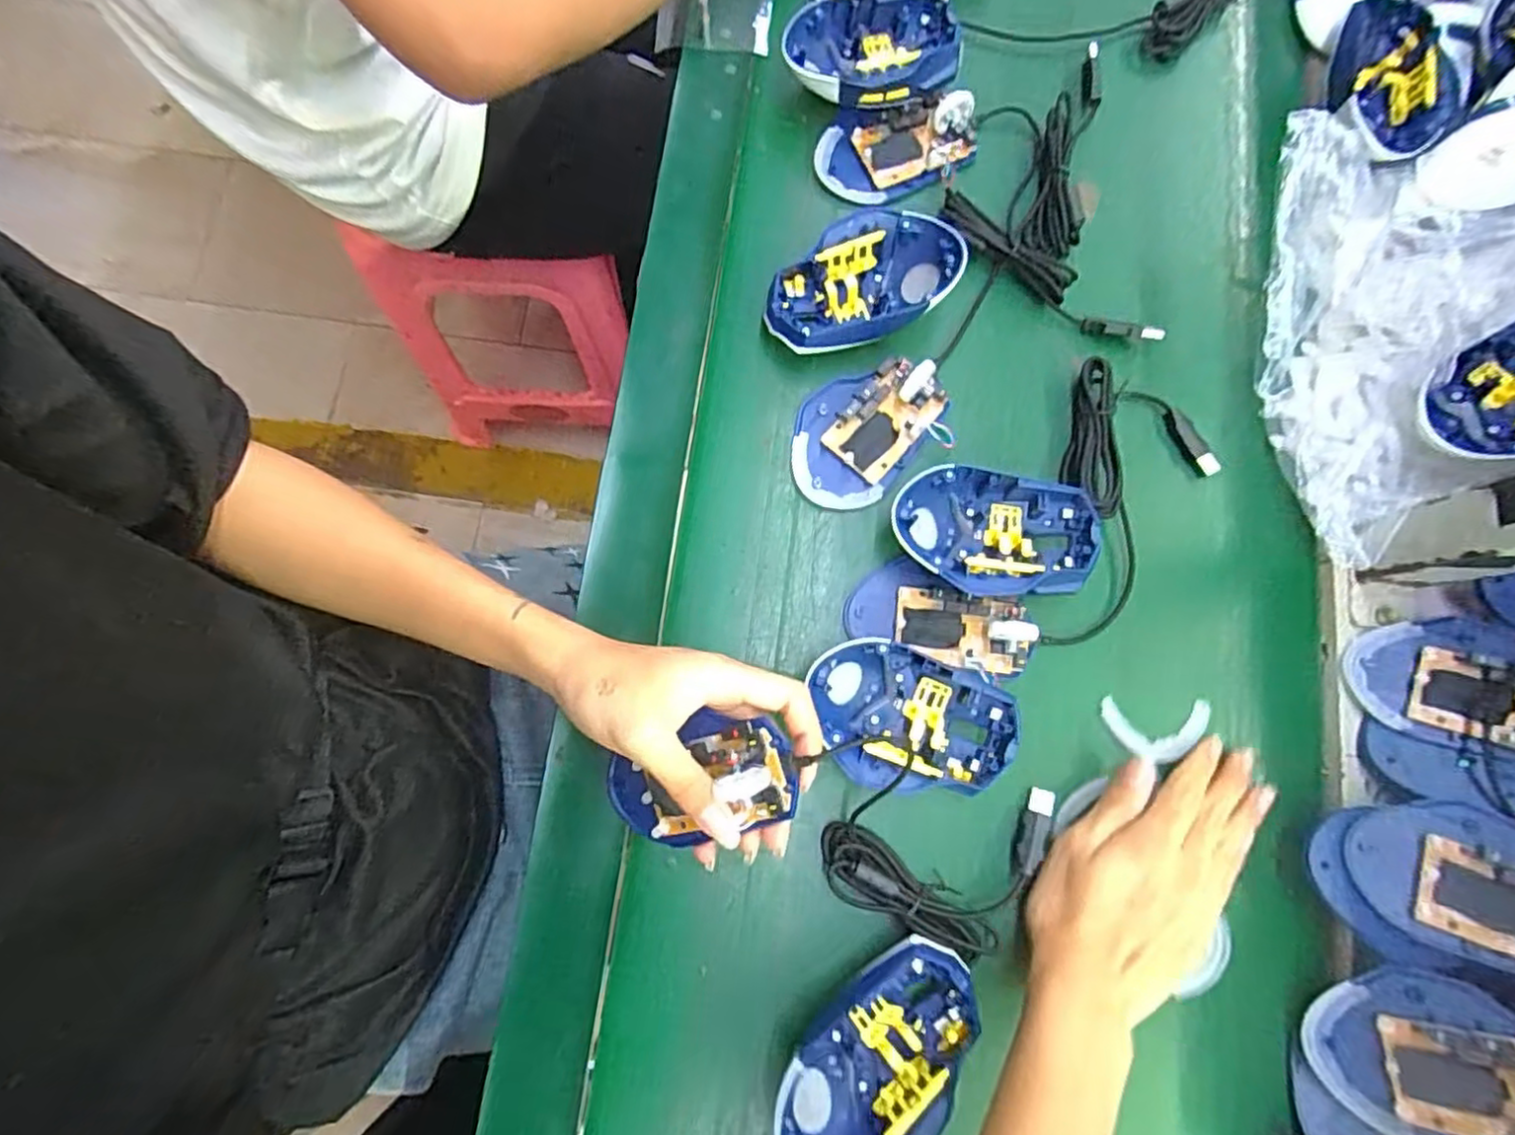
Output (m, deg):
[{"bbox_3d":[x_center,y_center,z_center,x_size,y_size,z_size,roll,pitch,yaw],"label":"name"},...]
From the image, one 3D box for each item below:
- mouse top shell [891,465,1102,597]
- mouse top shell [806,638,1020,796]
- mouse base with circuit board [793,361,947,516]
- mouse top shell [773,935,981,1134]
[{"bbox_3d":[0.136,-0.018,0.398,0.113,0.034,0.074,13,80,-3],"label":"mouse top shell"},{"bbox_3d":[0.084,0.084,0.373,0.110,0.035,0.074,11,80,-4],"label":"mouse top shell"},{"bbox_3d":[0.063,-0.087,0.418,0.069,0.025,0.102,37,79,1],"label":"mouse base with circuit board"},{"bbox_3d":[0.062,0.250,0.348,0.123,0.042,0.076,-40,86,-10],"label":"mouse top shell"}]

